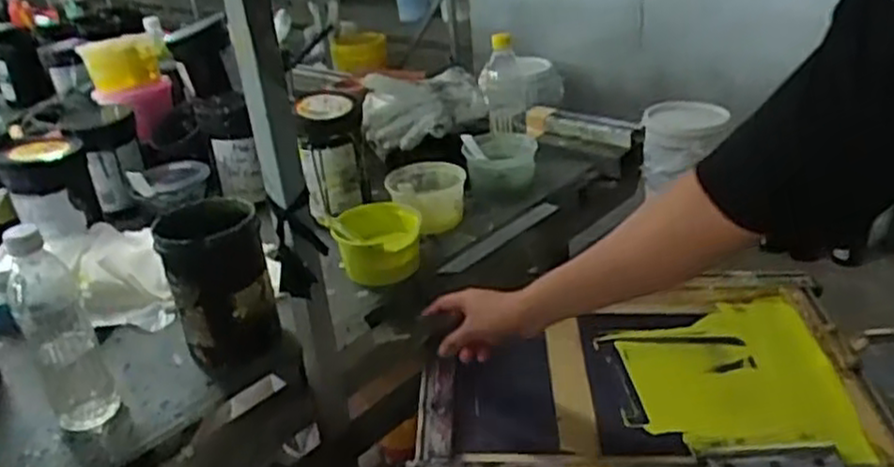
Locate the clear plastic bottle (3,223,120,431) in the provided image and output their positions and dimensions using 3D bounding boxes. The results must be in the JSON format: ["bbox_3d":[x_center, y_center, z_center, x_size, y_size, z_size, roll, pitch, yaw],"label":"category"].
[{"bbox_3d":[-0.374,0.093,0.724,0.058,0.200,0.061,24,37,39],"label":"clear plastic bottle"}]

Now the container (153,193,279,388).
[{"bbox_3d":[-0.243,0.061,0.804,0.102,0.165,0.091,-19,32,-30],"label":"container"}]

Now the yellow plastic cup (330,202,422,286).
[{"bbox_3d":[-0.087,0.014,0.946,0.106,0.073,0.110,-1,28,1],"label":"yellow plastic cup"}]

